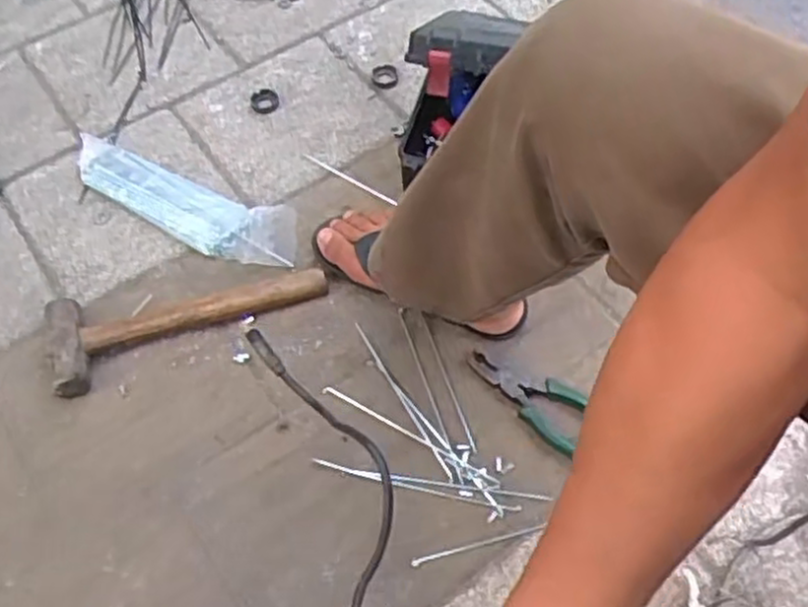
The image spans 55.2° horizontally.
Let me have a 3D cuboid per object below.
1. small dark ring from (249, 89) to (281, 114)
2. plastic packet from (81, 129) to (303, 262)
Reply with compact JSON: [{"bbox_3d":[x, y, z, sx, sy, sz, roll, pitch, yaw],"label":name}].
[{"bbox_3d":[-0.193,-0.281,1.072,0.042,0.006,0.042,-1,57,2],"label":"small dark ring"},{"bbox_3d":[-0.280,-0.124,0.962,0.317,0.034,0.092,19,59,14],"label":"plastic packet"}]

